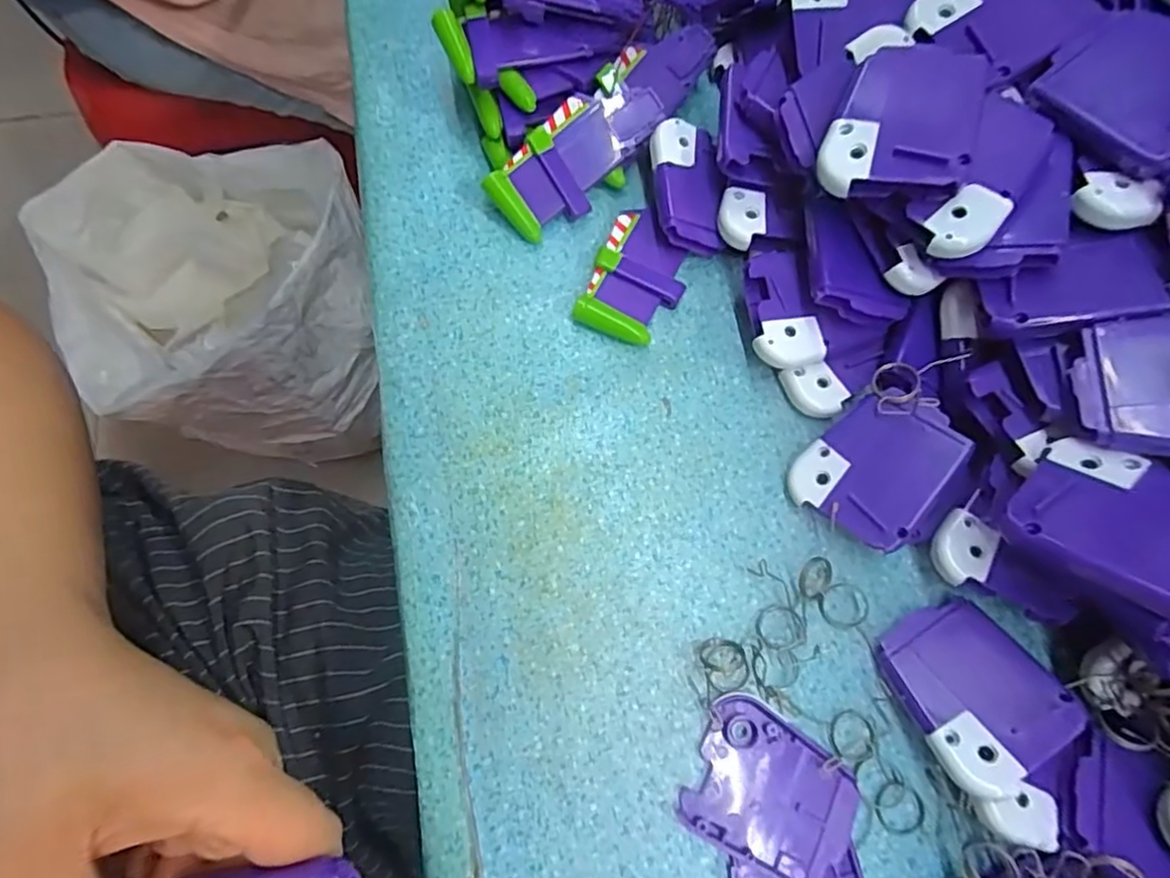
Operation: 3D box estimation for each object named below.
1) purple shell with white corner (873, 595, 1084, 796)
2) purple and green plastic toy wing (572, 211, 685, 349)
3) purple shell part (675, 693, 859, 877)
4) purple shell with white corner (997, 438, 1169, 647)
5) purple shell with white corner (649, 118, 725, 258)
[{"bbox_3d":[0.147,0.095,0.243,0.051,0.011,0.062,-27,52,-3],"label":"purple shell with white corner"},{"bbox_3d":[0.025,-0.076,0.305,0.042,0.011,0.064,23,74,6],"label":"purple and green plastic toy wing"},{"bbox_3d":[0.072,0.134,0.245,0.059,0.007,0.050,26,74,7],"label":"purple shell part"},{"bbox_3d":[0.178,0.031,0.207,0.052,0.014,0.065,-42,49,-18],"label":"purple shell with white corner"},{"bbox_3d":[0.048,-0.119,0.302,0.032,0.013,0.062,-7,85,-3],"label":"purple shell with white corner"}]

